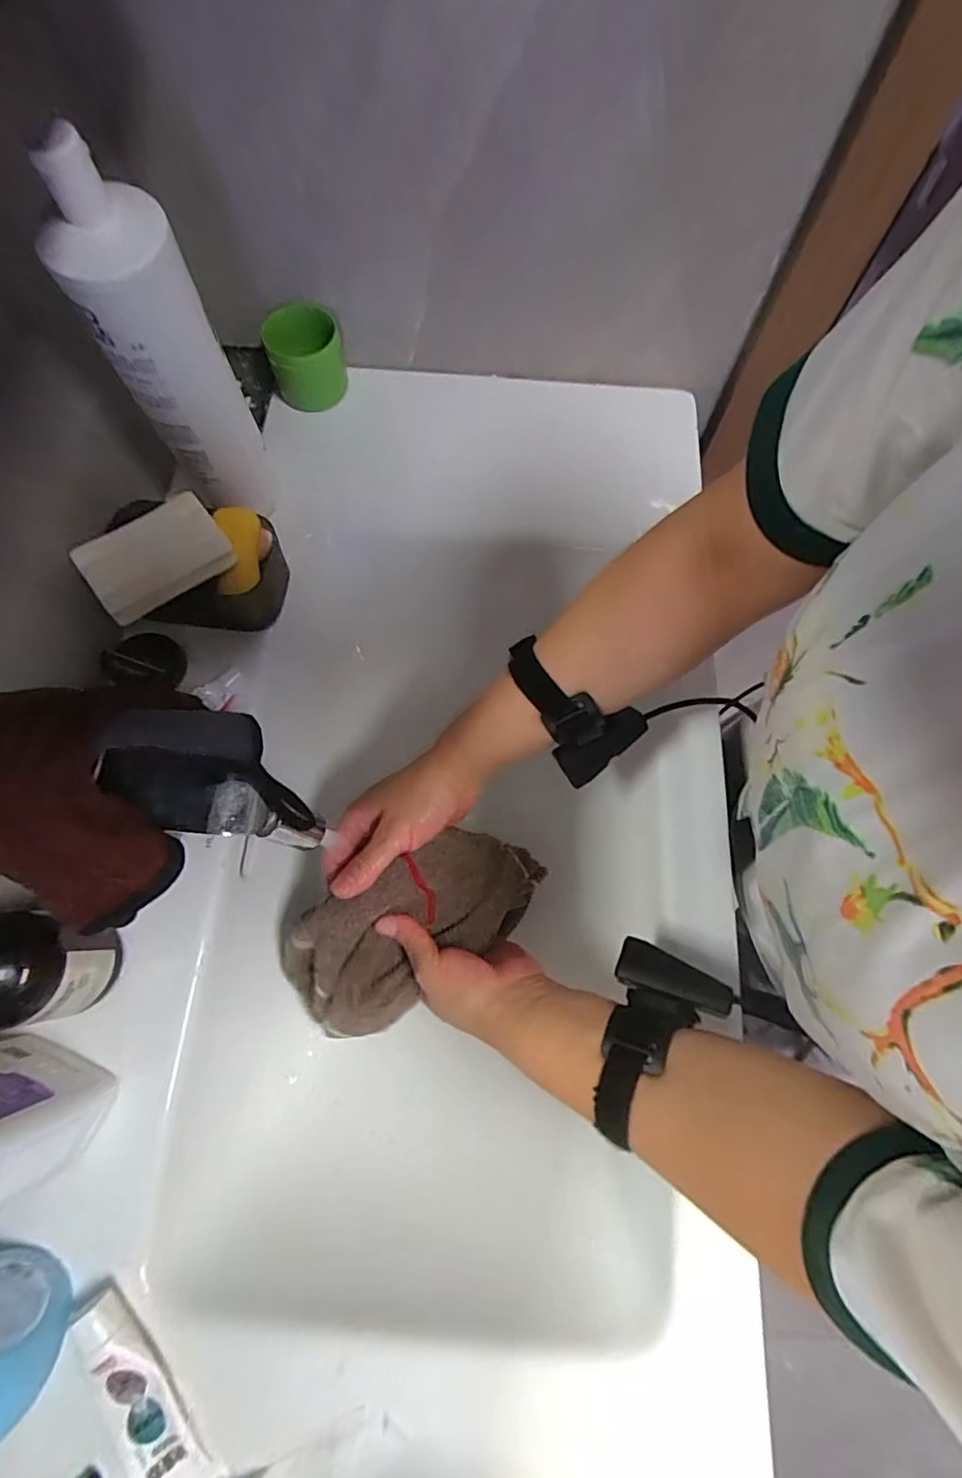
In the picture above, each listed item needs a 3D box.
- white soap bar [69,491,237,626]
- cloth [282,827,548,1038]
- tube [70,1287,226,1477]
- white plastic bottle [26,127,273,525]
[{"bbox_3d":[-0.254,-0.144,0.447,0.103,0.019,0.073,-38,76,-13],"label":"white soap bar"},{"bbox_3d":[-0.052,0.148,0.447,0.214,0.101,0.093,-28,74,-10],"label":"cloth"},{"bbox_3d":[-0.198,0.381,0.325,0.039,0.025,0.119,-40,76,-13],"label":"tube"},{"bbox_3d":[-0.218,-0.257,0.415,0.074,0.245,0.054,-13,72,-5],"label":"white plastic bottle"}]

